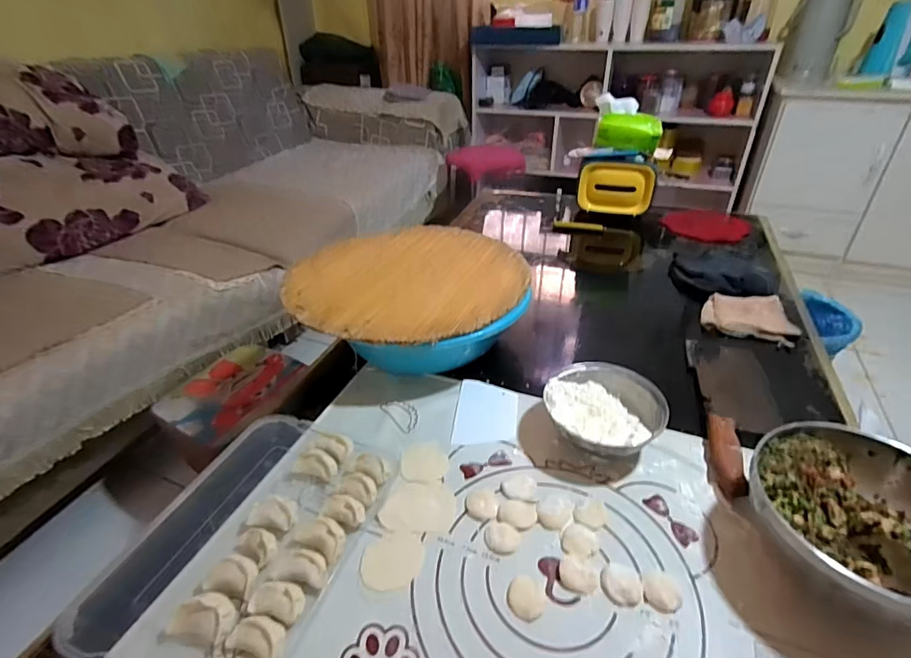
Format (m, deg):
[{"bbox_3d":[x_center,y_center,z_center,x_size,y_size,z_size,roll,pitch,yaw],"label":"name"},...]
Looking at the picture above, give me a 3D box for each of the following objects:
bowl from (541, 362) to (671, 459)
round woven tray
[{"bbox_3d":[0.189,0.117,0.625,0.148,0.063,0.151,-2,34,1],"label":"bowl"},{"bbox_3d":[-0.081,-0.097,0.814,0.390,0.011,0.405,-2,34,1],"label":"round woven tray"}]

